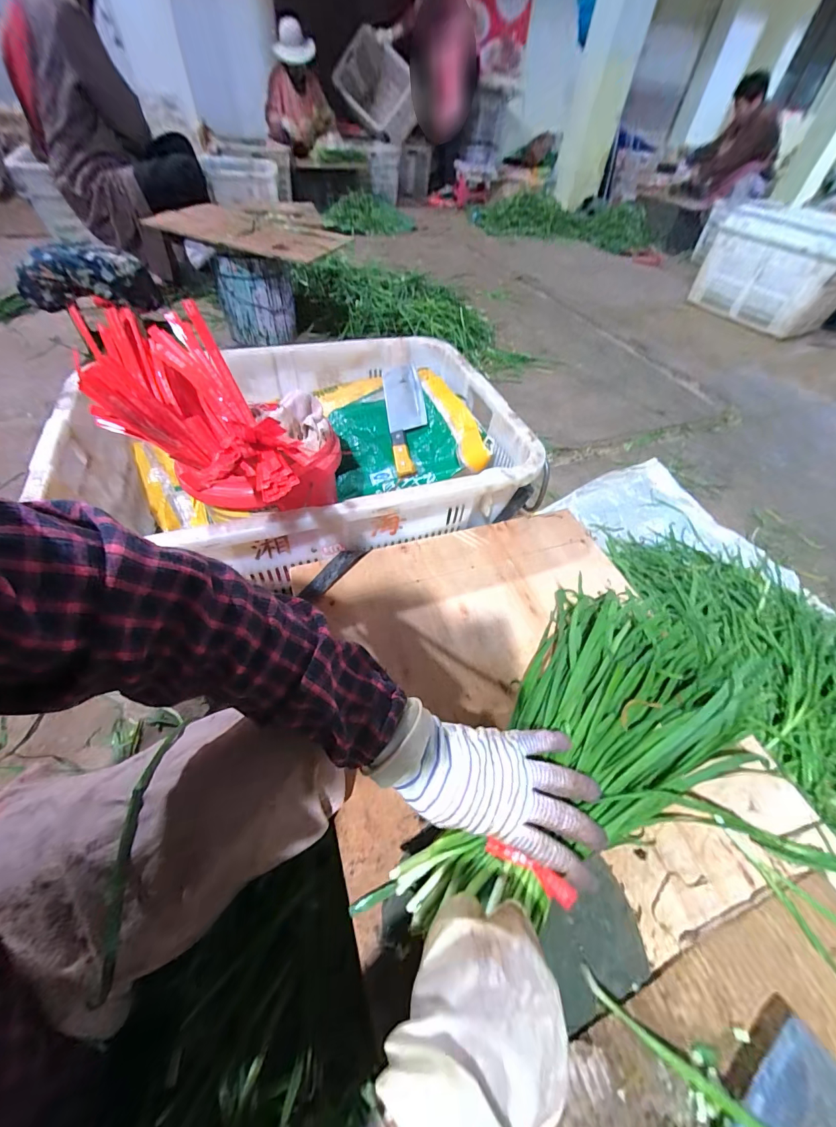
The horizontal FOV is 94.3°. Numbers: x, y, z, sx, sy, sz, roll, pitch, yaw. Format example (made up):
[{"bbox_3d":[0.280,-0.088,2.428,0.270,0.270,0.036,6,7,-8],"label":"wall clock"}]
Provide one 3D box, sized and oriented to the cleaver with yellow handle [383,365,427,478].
[{"bbox_3d":[-0.020,-0.263,0.688,0.063,0.053,0.273,-3,52,-8],"label":"cleaver with yellow handle"}]

